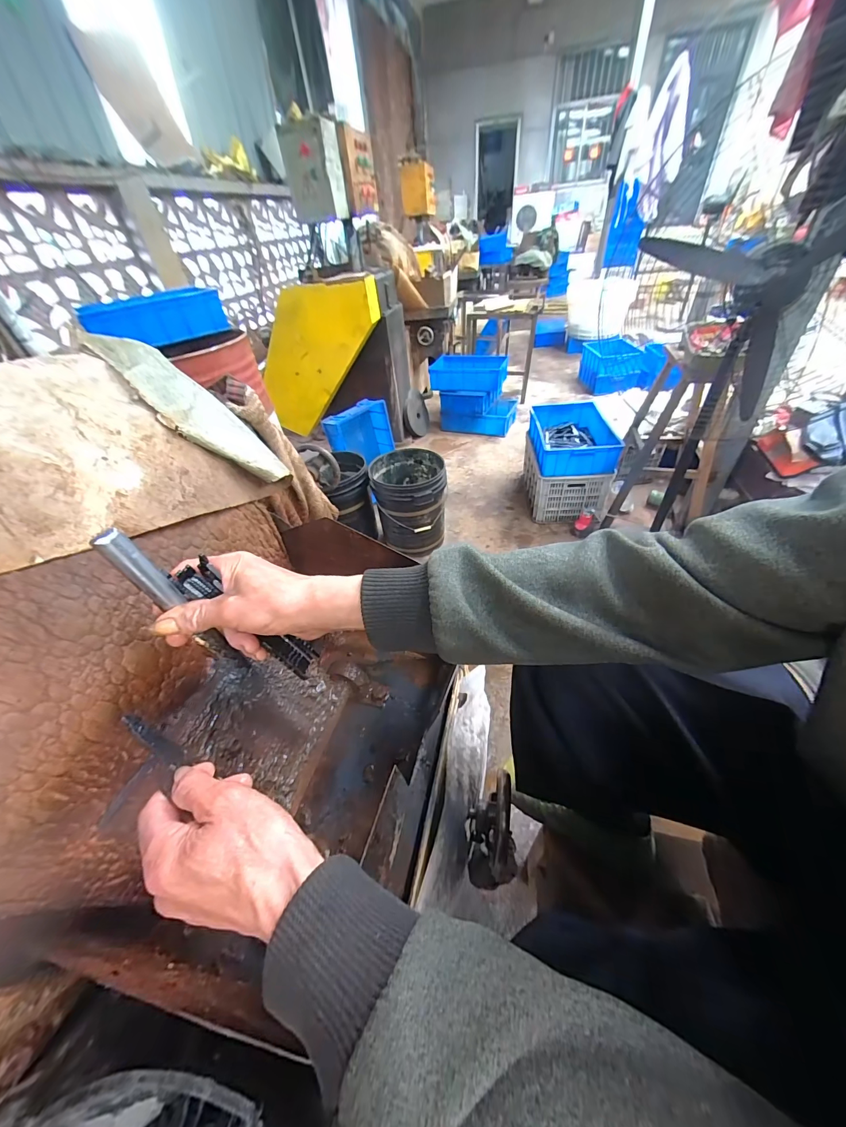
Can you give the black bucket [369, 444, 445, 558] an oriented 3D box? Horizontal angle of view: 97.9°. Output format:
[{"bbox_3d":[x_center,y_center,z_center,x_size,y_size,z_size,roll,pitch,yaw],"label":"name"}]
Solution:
[{"bbox_3d":[-0.062,-0.300,1.813,0.320,0.370,0.345,-3,43,3],"label":"black bucket"}]

